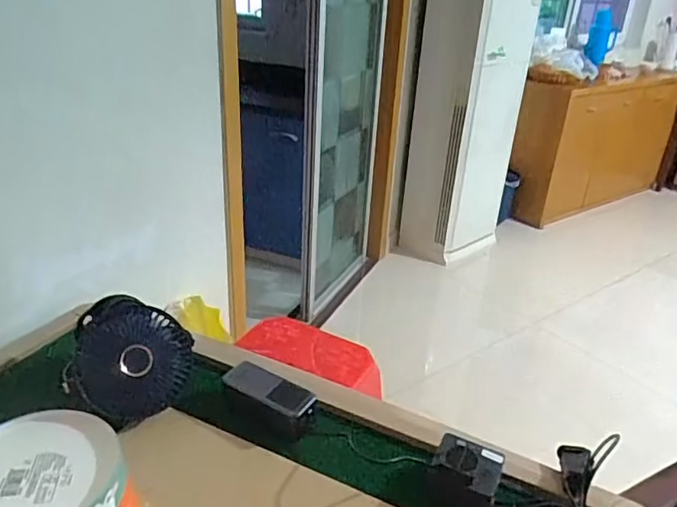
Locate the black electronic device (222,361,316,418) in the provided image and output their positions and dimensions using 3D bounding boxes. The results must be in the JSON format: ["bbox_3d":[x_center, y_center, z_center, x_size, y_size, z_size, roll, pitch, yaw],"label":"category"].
[{"bbox_3d":[-0.093,0.179,0.739,0.122,0.008,0.046,22,41,18],"label":"black electronic device"}]

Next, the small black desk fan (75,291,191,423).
[{"bbox_3d":[-0.284,0.138,0.760,0.157,0.102,0.153,-4,27,-13],"label":"small black desk fan"}]

